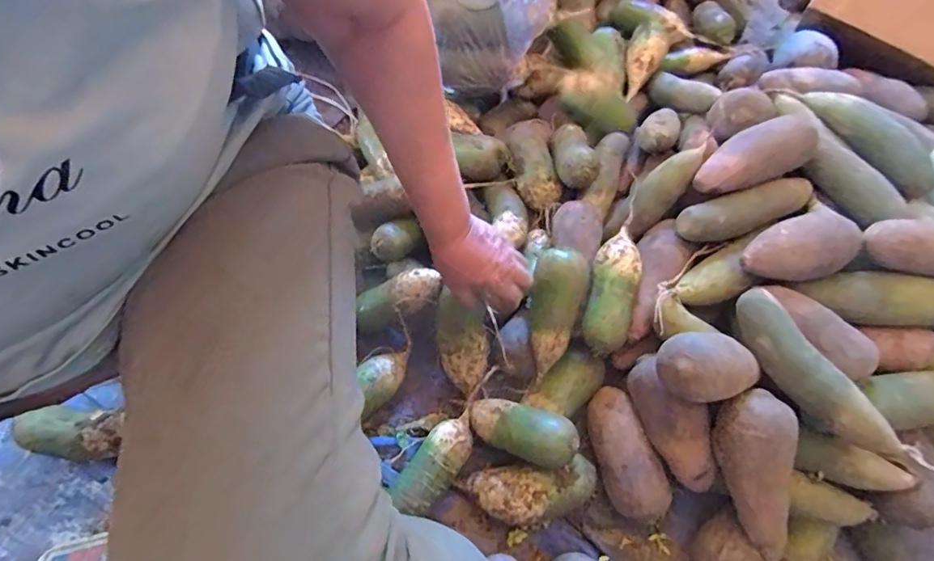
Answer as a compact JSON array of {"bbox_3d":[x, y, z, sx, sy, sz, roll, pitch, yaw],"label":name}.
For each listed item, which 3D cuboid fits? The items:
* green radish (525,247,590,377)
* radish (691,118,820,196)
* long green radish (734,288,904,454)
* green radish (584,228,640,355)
[{"bbox_3d":[0.107,0.036,0.601,0.061,0.053,0.147,10,93,1],"label":"green radish"},{"bbox_3d":[0.354,-0.153,0.618,0.138,0.045,0.063,-24,64,14],"label":"radish"},{"bbox_3d":[0.357,0.094,0.519,0.048,0.044,0.191,-25,67,-19],"label":"long green radish"},{"bbox_3d":[0.180,0.011,0.619,0.059,0.069,0.154,12,82,2],"label":"green radish"}]

